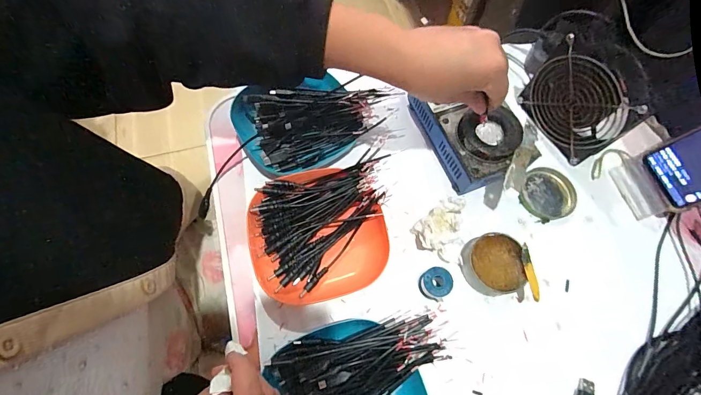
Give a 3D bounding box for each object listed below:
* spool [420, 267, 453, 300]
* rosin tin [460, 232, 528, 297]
[{"bbox_3d":[0.089,0.090,0.368,0.028,0.025,0.029,1,67,-2],"label":"spool"},{"bbox_3d":[0.153,0.071,0.380,0.057,0.027,0.062,1,67,-2],"label":"rosin tin"}]

